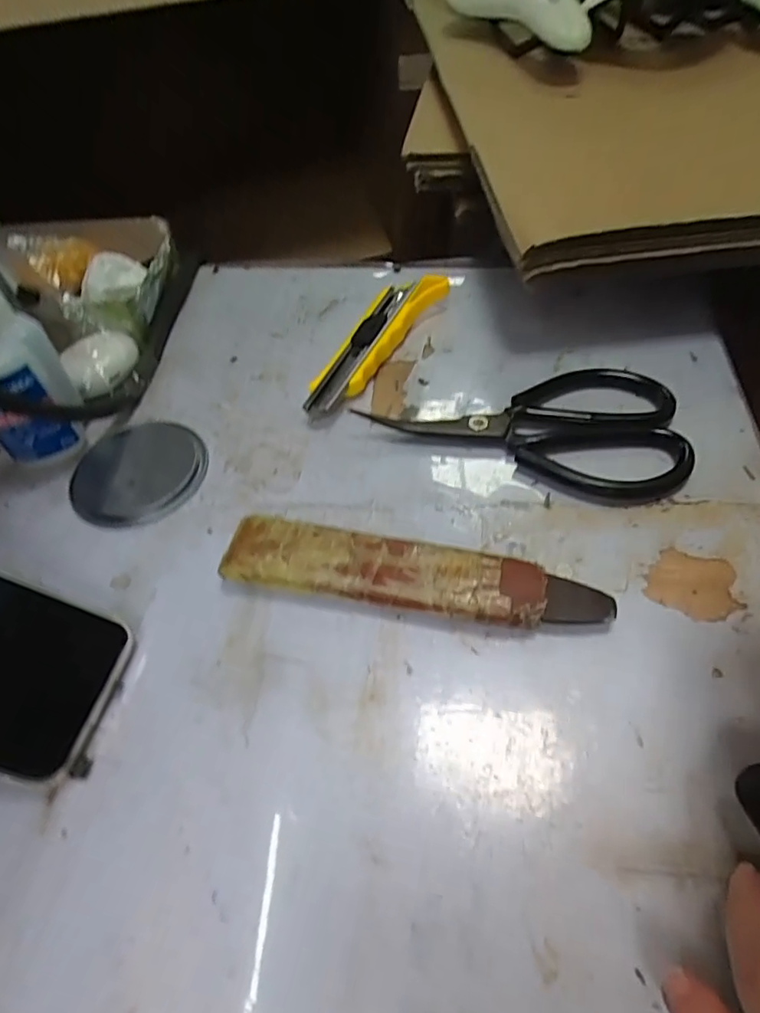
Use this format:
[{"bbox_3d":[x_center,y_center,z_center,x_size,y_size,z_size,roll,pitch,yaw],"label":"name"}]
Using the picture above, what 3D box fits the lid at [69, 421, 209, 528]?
[{"bbox_3d":[-0.150,-0.024,0.348,0.080,0.004,0.084,-3,53,4],"label":"lid"}]

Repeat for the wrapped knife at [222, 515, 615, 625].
[{"bbox_3d":[0.014,0.035,0.277,0.184,0.019,0.037,8,54,11],"label":"wrapped knife"}]

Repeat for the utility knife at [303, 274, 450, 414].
[{"bbox_3d":[-0.007,-0.113,0.386,0.037,0.021,0.146,25,59,22],"label":"utility knife"}]

